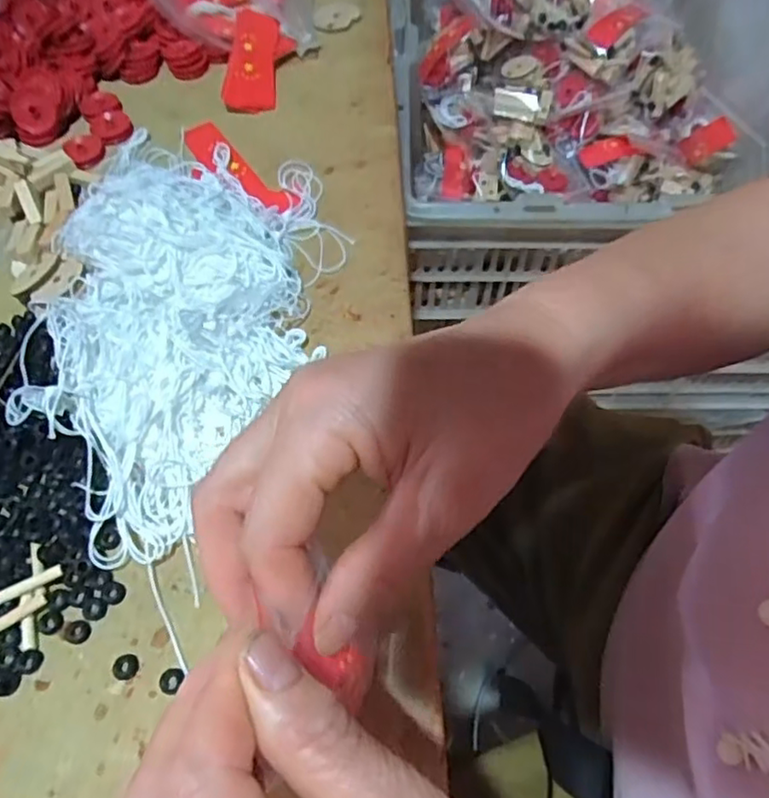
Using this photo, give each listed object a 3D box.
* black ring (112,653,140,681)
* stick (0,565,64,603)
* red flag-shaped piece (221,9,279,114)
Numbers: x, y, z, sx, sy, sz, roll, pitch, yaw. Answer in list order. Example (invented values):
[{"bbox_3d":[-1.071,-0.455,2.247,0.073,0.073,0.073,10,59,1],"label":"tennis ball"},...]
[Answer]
[{"bbox_3d":[-0.109,0.113,0.268,0.010,0.004,0.010,-1,59,1],"label":"black ring"},{"bbox_3d":[-0.159,0.083,0.283,0.030,0.004,0.006,-24,61,-13],"label":"stick"},{"bbox_3d":[-0.097,-0.242,0.461,0.038,0.011,0.082,-1,77,2],"label":"red flag-shaped piece"}]

